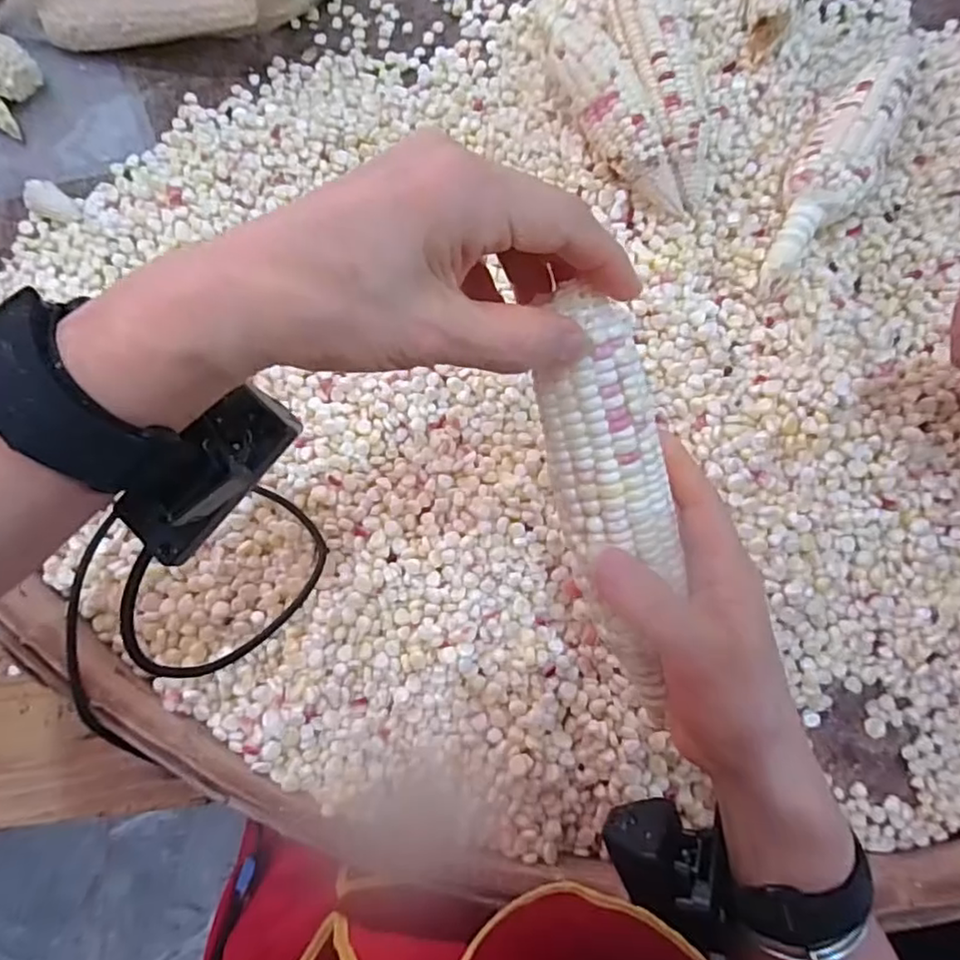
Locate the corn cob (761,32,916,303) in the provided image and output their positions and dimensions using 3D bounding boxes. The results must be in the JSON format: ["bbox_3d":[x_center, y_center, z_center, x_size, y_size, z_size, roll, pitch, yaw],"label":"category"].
[{"bbox_3d":[0.246,-0.224,0.411,0.051,0.041,0.229,34,80,7],"label":"corn cob"}]

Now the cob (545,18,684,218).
[{"bbox_3d":[0.086,-0.253,0.415,0.047,0.044,0.170,-22,78,-4],"label":"cob"}]

